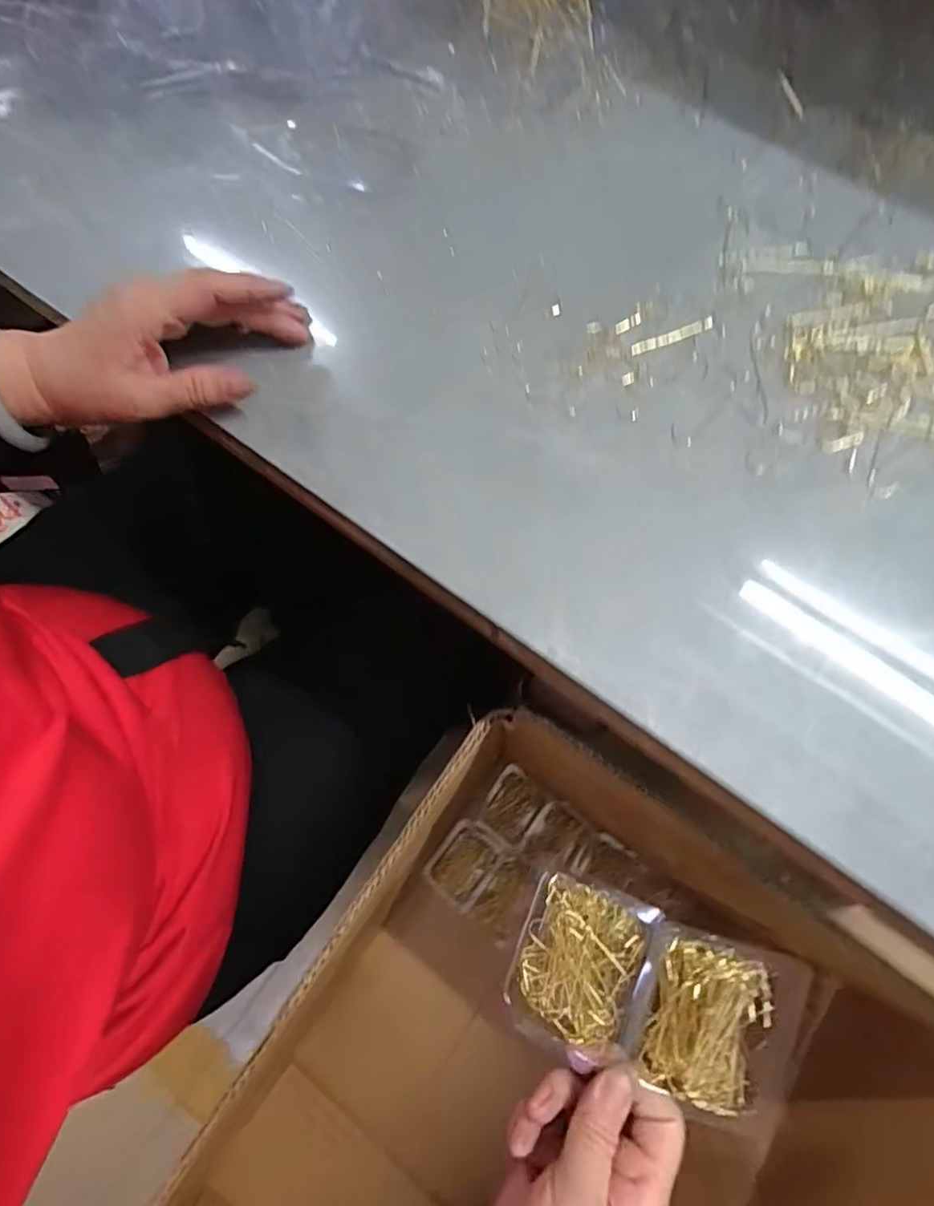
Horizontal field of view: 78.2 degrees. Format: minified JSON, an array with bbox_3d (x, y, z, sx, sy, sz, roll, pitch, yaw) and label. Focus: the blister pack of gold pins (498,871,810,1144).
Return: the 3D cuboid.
[{"bbox_3d":[0.090,0.198,0.291,0.132,0.018,0.084,12,87,21],"label":"blister pack of gold pins"}]

